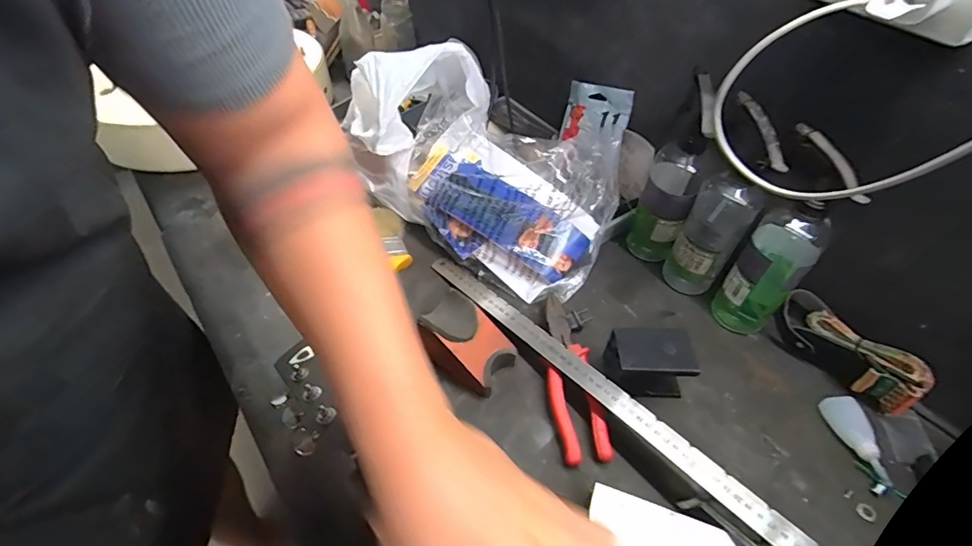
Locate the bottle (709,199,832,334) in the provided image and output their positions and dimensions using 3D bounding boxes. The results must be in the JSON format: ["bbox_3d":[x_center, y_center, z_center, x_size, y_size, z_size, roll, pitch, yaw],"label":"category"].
[{"bbox_3d":[0.314,-0.003,0.512,0.064,0.189,0.057,33,55,25],"label":"bottle"}]

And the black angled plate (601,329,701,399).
[{"bbox_3d":[0.170,0.099,0.496,0.083,0.060,0.059,-4,49,-6],"label":"black angled plate"}]

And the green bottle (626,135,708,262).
[{"bbox_3d":[0.225,-0.086,0.590,0.058,0.178,0.049,19,50,14],"label":"green bottle"}]

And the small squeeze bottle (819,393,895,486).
[{"bbox_3d":[0.381,0.168,0.470,0.033,0.019,0.086,-10,49,-11],"label":"small squeeze bottle"}]

